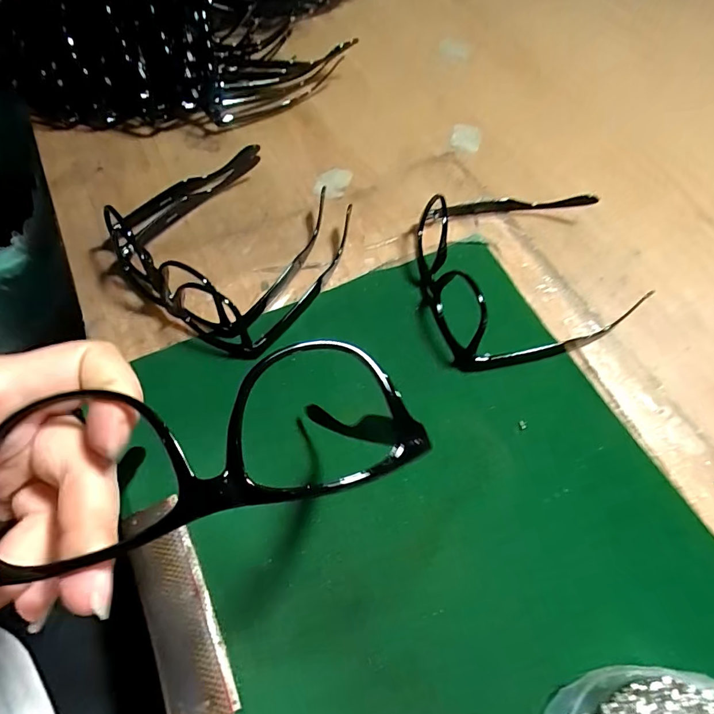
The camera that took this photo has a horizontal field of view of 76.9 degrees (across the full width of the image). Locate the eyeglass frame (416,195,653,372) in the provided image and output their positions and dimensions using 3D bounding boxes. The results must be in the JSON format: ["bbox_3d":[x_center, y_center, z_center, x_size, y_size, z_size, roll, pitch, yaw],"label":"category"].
[{"bbox_3d":[0.134,-0.077,0.353,0.166,0.039,0.156,-11,62,-8],"label":"eyeglass frame"}]

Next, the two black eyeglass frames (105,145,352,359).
[{"bbox_3d":[-0.100,-0.103,0.357,0.172,0.044,0.165,33,65,15],"label":"two black eyeglass frames"}]

